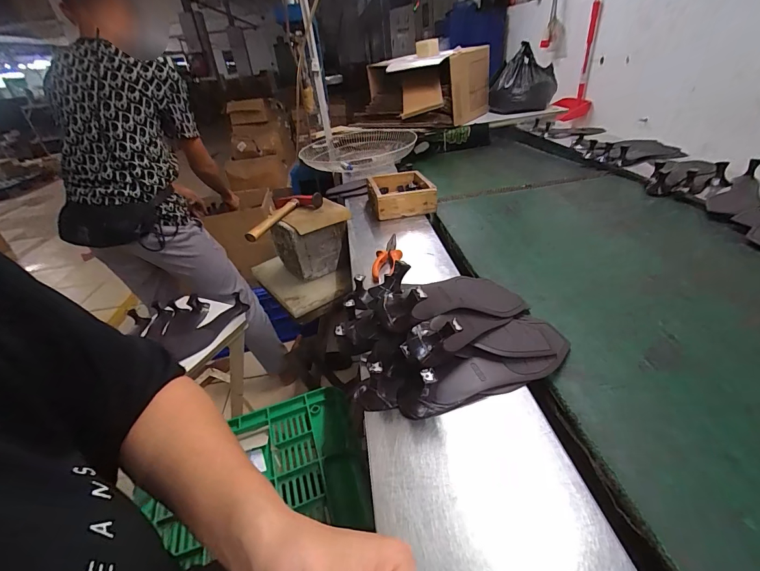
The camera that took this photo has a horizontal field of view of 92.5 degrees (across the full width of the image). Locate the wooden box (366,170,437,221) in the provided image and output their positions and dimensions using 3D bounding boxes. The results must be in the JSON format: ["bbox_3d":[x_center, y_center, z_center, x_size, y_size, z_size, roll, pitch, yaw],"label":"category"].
[{"bbox_3d":[0.056,-0.240,0.970,0.160,0.067,0.188,-11,32,-6],"label":"wooden box"}]

